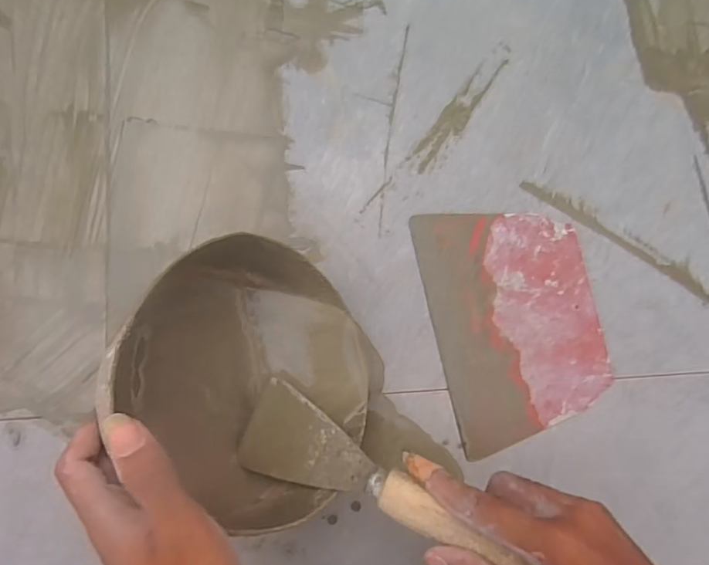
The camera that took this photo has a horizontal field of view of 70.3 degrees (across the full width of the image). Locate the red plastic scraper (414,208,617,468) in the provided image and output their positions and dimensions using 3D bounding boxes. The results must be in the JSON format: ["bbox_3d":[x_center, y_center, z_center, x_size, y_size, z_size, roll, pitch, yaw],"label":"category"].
[{"bbox_3d":[0.144,0.033,0.447,0.145,0.004,0.203,-12,84,-5],"label":"red plastic scraper"}]

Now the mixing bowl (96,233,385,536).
[{"bbox_3d":[-0.071,0.064,0.364,0.160,0.122,0.176,-44,87,-8],"label":"mixing bowl"}]

